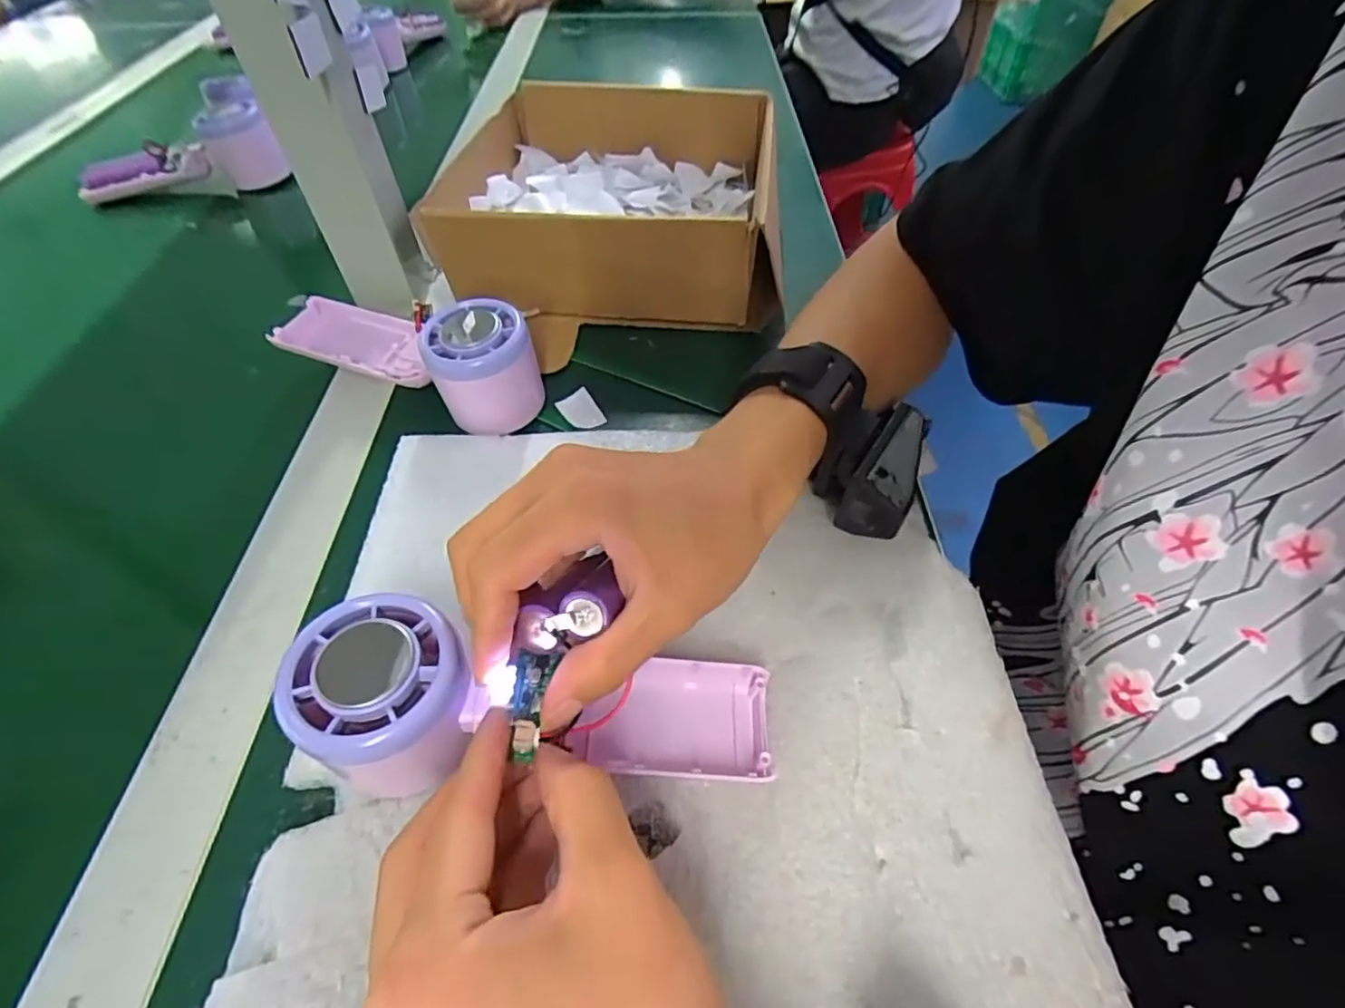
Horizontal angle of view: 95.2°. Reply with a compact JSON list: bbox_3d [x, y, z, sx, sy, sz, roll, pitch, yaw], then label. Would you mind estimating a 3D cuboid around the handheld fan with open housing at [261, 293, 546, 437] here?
[{"bbox_3d":[-0.150,-0.092,0.351,0.169,0.054,0.060,22,55,17],"label":"handheld fan with open housing"}]

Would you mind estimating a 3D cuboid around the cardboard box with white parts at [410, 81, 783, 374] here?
[{"bbox_3d":[-0.042,-0.221,0.446,0.213,0.080,0.235,3,52,1],"label":"cardboard box with white parts"}]

